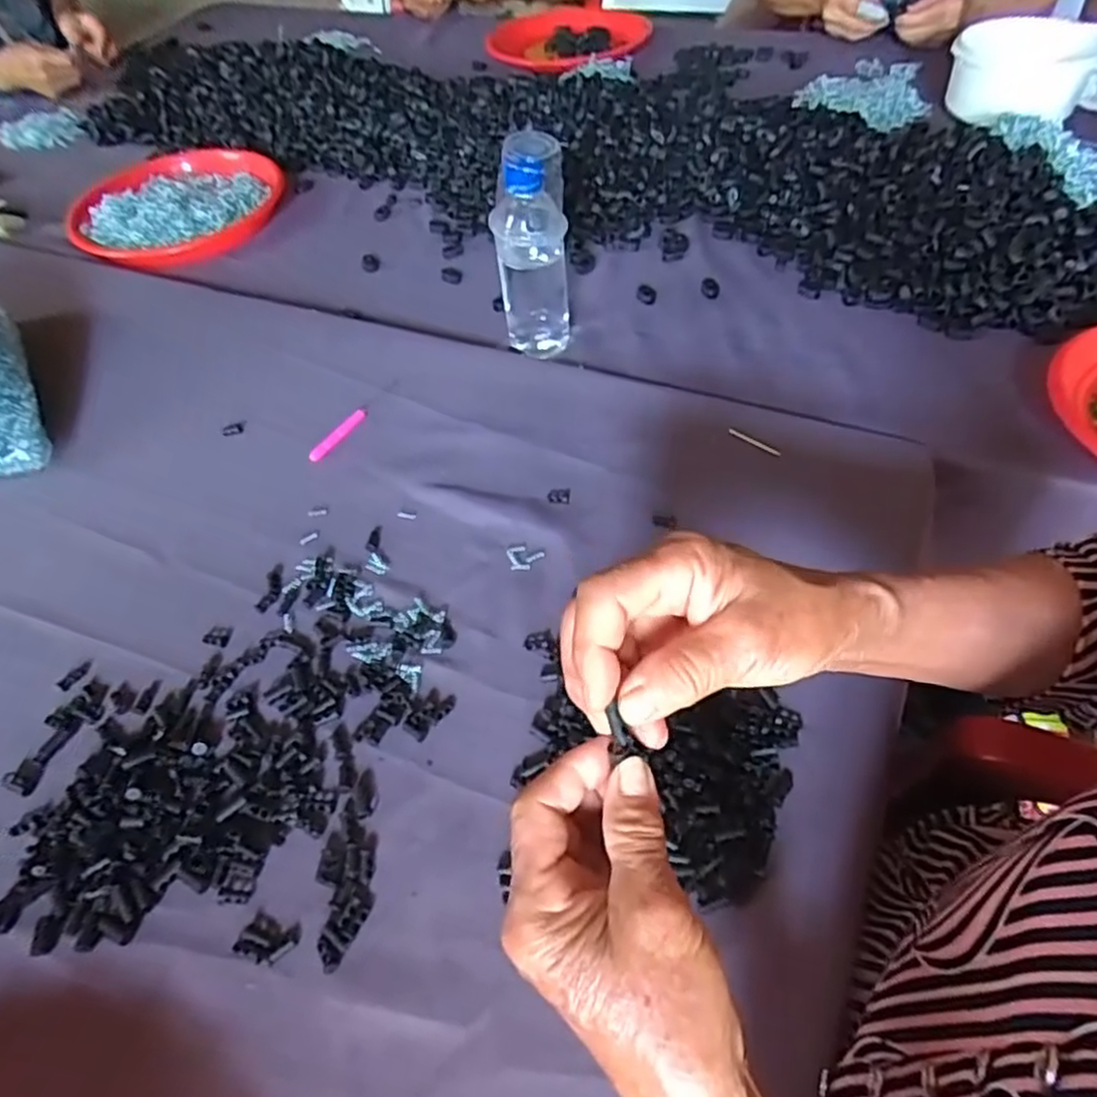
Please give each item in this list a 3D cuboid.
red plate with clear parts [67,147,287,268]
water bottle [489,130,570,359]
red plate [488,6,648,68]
[{"bbox_3d":[-0.450,-0.423,0.853,0.243,0.034,0.260,-2,52,3],"label":"red plate with clear parts"},{"bbox_3d":[-0.014,-0.265,0.617,0.064,0.179,0.072,-6,52,-1],"label":"water bottle"},{"bbox_3d":[0.029,-0.828,1.148,0.260,0.037,0.278,-2,52,3],"label":"red plate"}]

